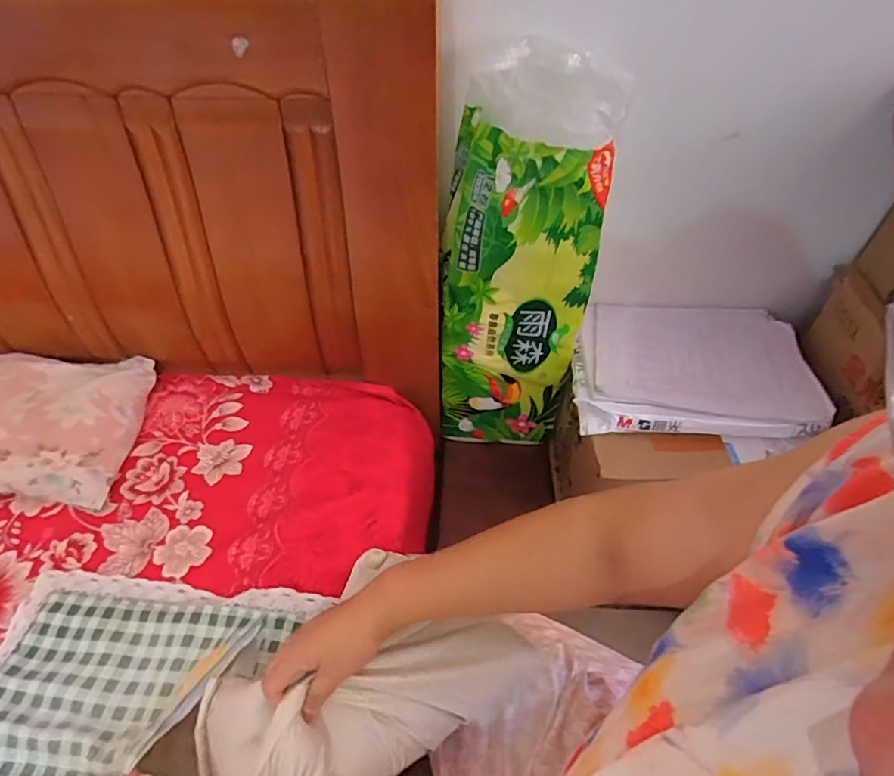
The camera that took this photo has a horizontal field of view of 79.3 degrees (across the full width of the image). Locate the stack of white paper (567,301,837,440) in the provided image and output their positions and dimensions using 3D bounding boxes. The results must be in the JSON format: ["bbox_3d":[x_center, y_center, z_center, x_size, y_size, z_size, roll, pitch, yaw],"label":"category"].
[{"bbox_3d":[0.353,-0.038,0.798,0.319,0.052,0.240,6,48,3],"label":"stack of white paper"}]

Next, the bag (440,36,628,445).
[{"bbox_3d":[0.091,-0.130,0.787,0.194,0.586,0.122,-4,48,-6],"label":"bag"}]

